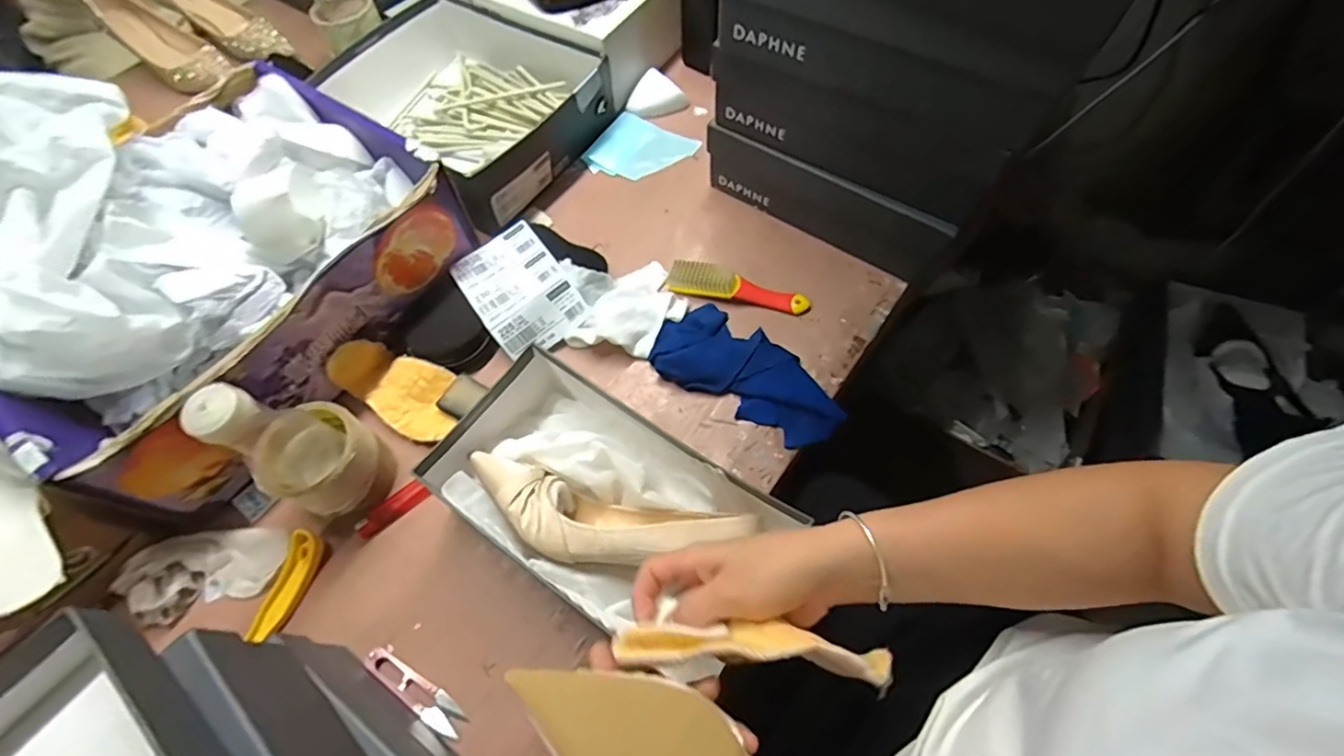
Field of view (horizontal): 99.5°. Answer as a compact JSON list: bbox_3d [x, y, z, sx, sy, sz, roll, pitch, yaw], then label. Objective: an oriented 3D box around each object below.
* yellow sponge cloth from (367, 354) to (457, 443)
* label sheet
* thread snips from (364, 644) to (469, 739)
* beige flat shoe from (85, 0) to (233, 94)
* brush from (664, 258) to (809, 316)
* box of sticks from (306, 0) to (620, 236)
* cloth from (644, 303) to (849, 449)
[{"bbox_3d":[-0.259,0.019,0.583,0.092,0.016,0.075,25,66,15],"label":"yellow sponge cloth"},{"bbox_3d":[-0.170,-0.097,0.628,0.100,0.038,0.142,-34,66,-14],"label":"label sheet"},{"bbox_3d":[-0.214,0.261,0.475,0.103,0.008,0.024,29,67,16],"label":"thread snips"},{"bbox_3d":[-0.756,-0.502,0.833,0.216,0.048,0.085,36,68,-4],"label":"beige flat shoe"},{"bbox_3d":[0.074,-0.102,0.633,0.156,0.024,0.038,16,64,10],"label":"brush"},{"bbox_3d":[-0.292,-0.373,0.753,0.366,0.092,0.289,32,68,17],"label":"box of sticks"},{"bbox_3d":[0.077,-0.005,0.582,0.202,0.019,0.097,34,69,18],"label":"cloth"}]

